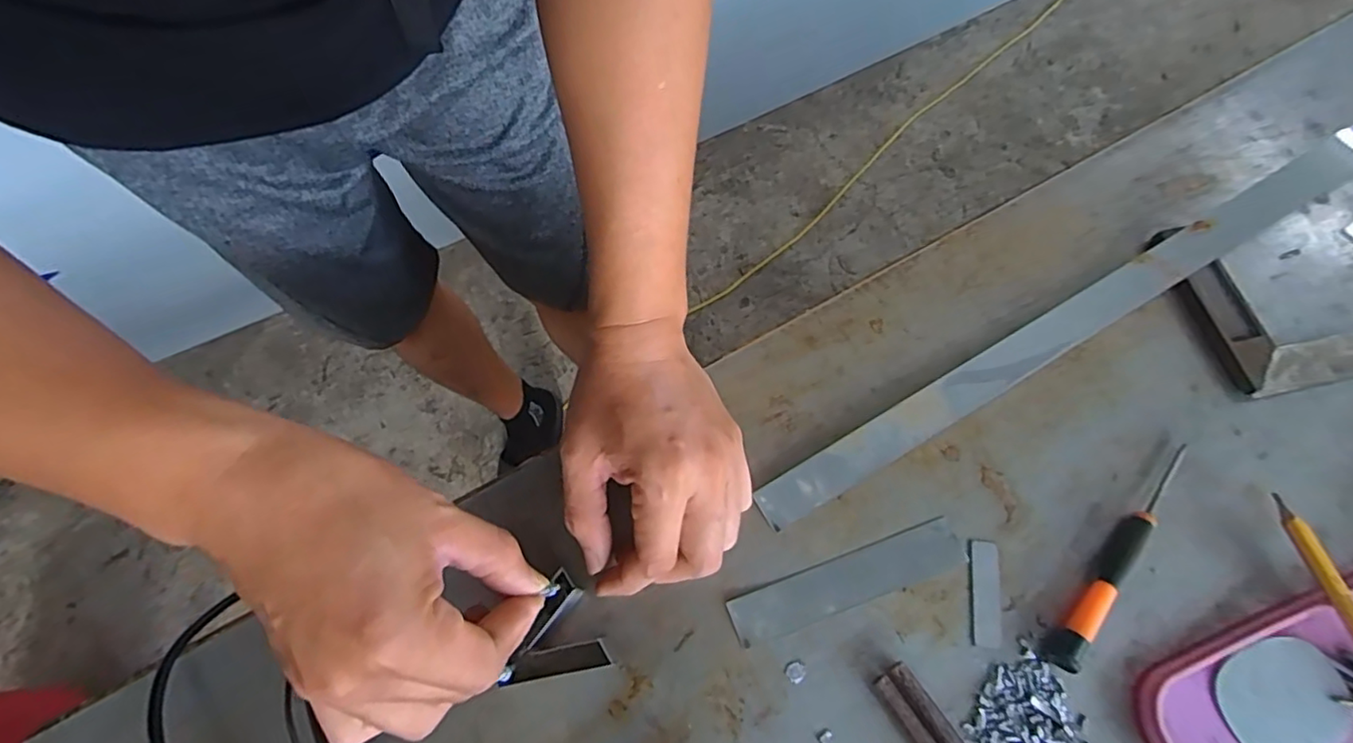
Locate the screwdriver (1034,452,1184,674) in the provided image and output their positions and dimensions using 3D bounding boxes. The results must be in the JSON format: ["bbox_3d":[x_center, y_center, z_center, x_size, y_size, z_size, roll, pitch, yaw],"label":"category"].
[{"bbox_3d":[0.234,0.095,0.318,0.013,0.014,0.142,40,76,16],"label":"screwdriver"}]

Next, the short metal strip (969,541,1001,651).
[{"bbox_3d":[0.163,0.116,0.321,0.014,0.004,0.052,6,69,5],"label":"short metal strip"}]

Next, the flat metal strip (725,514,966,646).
[{"bbox_3d":[0.091,0.112,0.326,0.127,0.004,0.026,-20,69,-5],"label":"flat metal strip"}]

